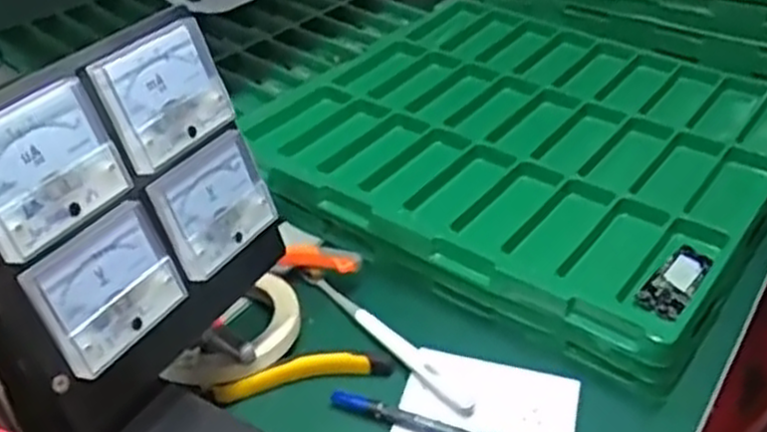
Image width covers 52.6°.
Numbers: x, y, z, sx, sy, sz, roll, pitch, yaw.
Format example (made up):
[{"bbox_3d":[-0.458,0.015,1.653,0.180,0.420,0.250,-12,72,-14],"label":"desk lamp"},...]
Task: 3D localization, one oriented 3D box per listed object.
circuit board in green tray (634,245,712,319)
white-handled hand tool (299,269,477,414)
[{"bbox_3d":[0.194,0.039,0.507,0.027,0.008,0.076,27,46,31],"label":"circuit board in green tray"},{"bbox_3d":[-0.001,0.078,0.512,0.012,0.013,0.165,-26,45,-29],"label":"white-handled hand tool"}]

